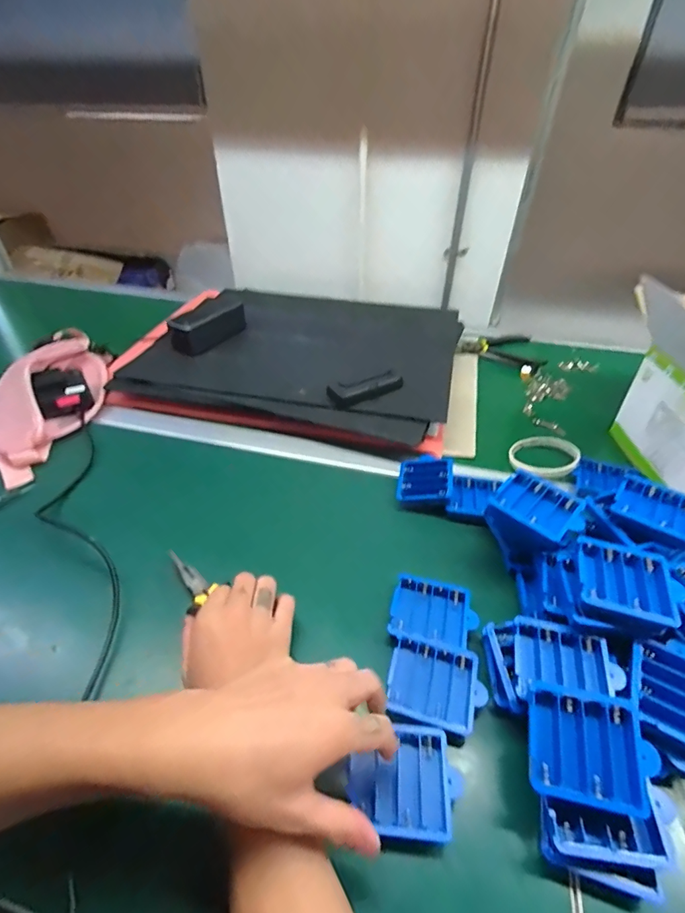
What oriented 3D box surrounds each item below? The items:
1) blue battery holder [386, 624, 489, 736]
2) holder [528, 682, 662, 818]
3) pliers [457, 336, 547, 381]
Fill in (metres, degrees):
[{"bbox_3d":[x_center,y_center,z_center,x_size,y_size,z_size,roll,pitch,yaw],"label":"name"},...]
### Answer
[{"bbox_3d":[0.075,0.186,0.356,0.077,0.020,0.065,11,42,12],"label":"blue battery holder"},{"bbox_3d":[0.164,0.193,0.291,0.070,0.015,0.063,6,58,15],"label":"holder"},{"bbox_3d":[0.310,-0.201,0.806,0.143,0.022,0.134,28,48,28],"label":"pliers"}]

